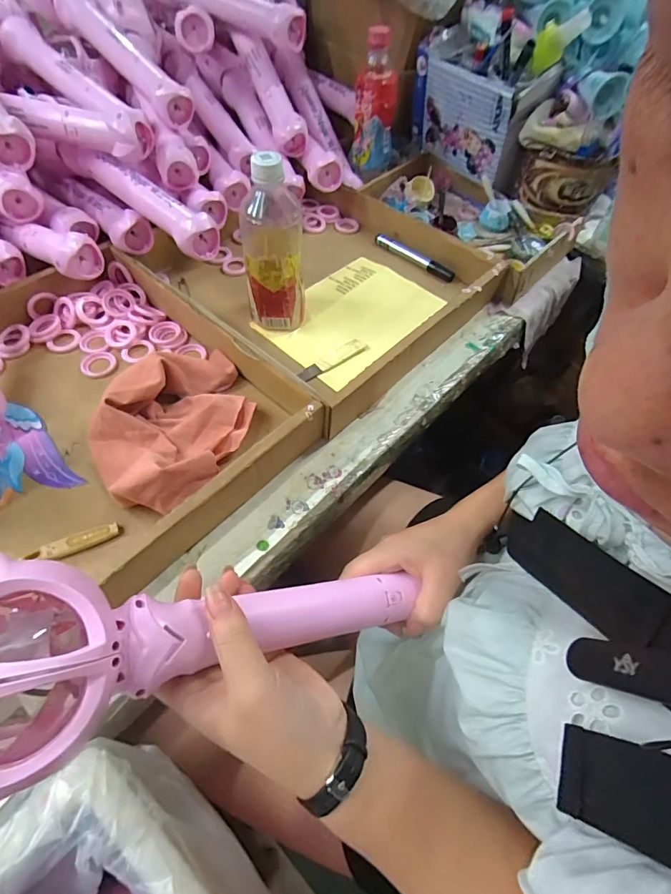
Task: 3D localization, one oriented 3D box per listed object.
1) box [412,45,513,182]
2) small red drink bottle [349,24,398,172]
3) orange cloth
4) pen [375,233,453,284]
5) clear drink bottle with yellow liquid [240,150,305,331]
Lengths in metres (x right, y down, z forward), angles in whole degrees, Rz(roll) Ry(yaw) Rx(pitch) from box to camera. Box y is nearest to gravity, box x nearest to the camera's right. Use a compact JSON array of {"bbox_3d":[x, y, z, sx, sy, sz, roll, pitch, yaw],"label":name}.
[{"bbox_3d":[0.187,-0.500,0.672,0.168,0.124,0.030,41,63,20],"label":"box"},{"bbox_3d":[0.061,-0.504,0.650,0.064,0.165,0.050,11,57,2],"label":"small red drink bottle"},{"bbox_3d":[-0.152,-0.032,0.423,0.131,0.073,0.187,24,58,11],"label":"orange cloth"},{"bbox_3d":[0.112,-0.276,0.638,0.135,0.015,0.020,35,61,17],"label":"pen"},{"bbox_3d":[-0.068,-0.220,0.484,0.063,0.183,0.069,-2,57,-6],"label":"clear drink bottle with yellow liquid"}]

